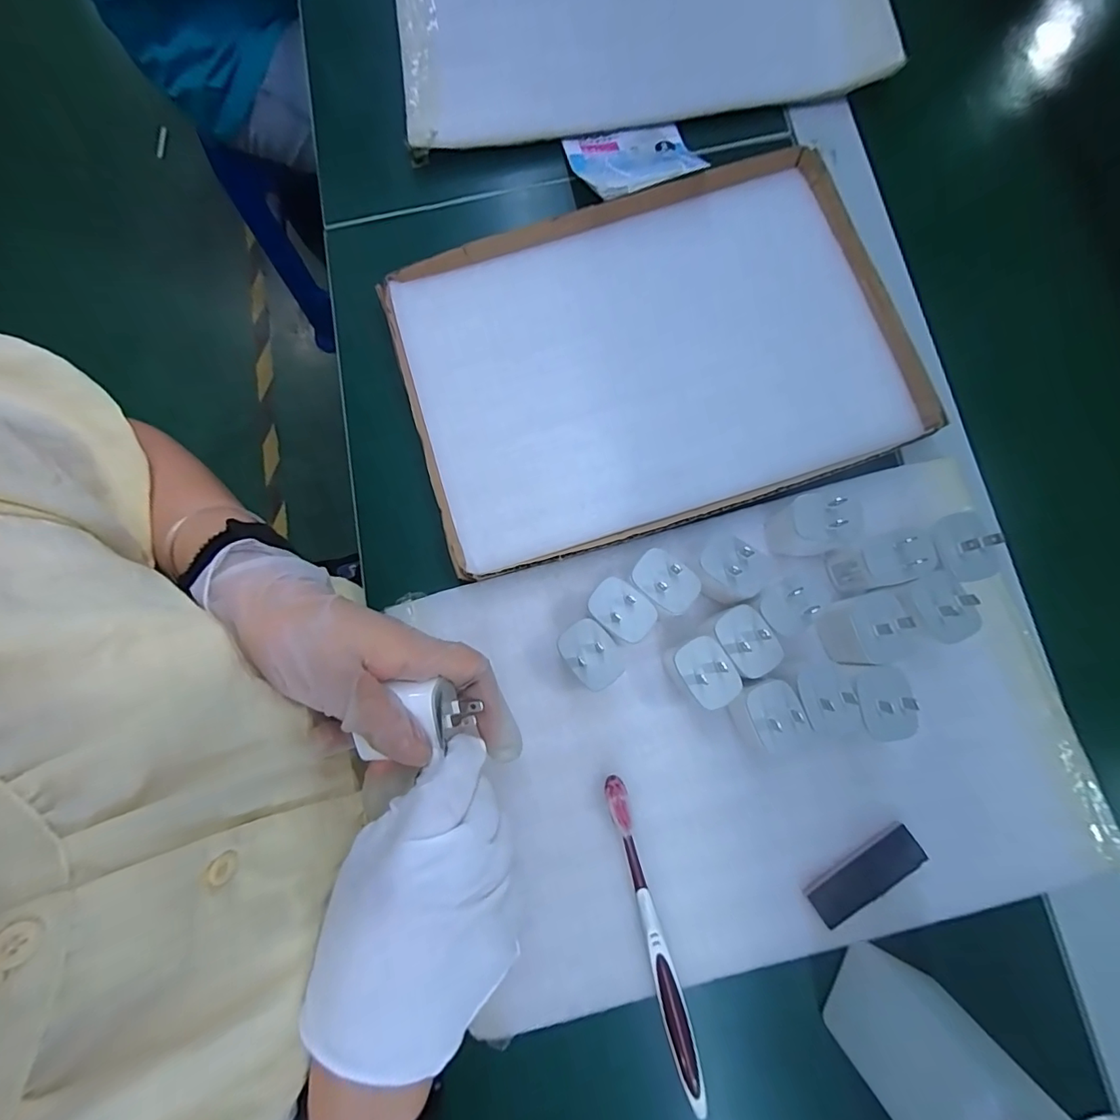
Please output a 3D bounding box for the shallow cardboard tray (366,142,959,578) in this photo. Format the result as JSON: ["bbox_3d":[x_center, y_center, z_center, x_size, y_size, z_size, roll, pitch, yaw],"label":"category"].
[{"bbox_3d":[0.064,-0.151,0.370,0.352,0.023,0.253,-18,80,-3],"label":"shallow cardboard tray"}]

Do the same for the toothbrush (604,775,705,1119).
[{"bbox_3d":[0.057,0.230,0.299,0.014,0.017,0.192,-15,80,-3],"label":"toothbrush"}]

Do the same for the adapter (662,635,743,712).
[{"bbox_3d":[0.086,0.068,0.307,0.028,0.051,0.040,-28,81,-5],"label":"adapter"}]

